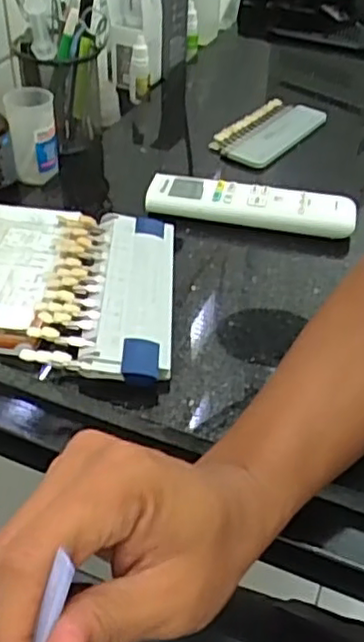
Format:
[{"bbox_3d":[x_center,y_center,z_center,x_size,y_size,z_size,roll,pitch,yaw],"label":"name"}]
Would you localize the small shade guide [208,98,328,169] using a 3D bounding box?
[{"bbox_3d":[0.094,-0.204,0.695,0.063,0.017,0.151,28,47,26],"label":"small shade guide"}]

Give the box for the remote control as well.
[{"bbox_3d":[0.059,-0.101,0.564,0.176,0.029,0.040,10,42,9],"label":"remote control"}]

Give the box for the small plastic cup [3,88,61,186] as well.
[{"bbox_3d":[-0.144,-0.181,0.628,0.045,0.074,0.042,-6,42,-10],"label":"small plastic cup"}]

